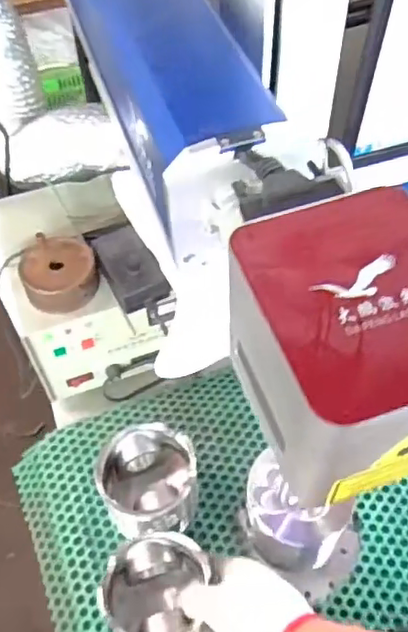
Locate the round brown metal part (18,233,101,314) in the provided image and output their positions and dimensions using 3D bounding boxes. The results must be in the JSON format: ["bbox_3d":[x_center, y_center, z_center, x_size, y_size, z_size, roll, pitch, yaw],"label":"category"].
[{"bbox_3d":[-0.142,-0.044,0.620,0.074,0.036,0.086,-22,56,-13],"label":"round brown metal part"}]

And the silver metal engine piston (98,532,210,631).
[{"bbox_3d":[-0.043,0.247,0.545,0.092,0.086,0.089,-1,54,1],"label":"silver metal engine piston"}]

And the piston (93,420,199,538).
[{"bbox_3d":[-0.054,0.165,0.604,0.092,0.080,0.090,-1,54,1],"label":"piston"}]

